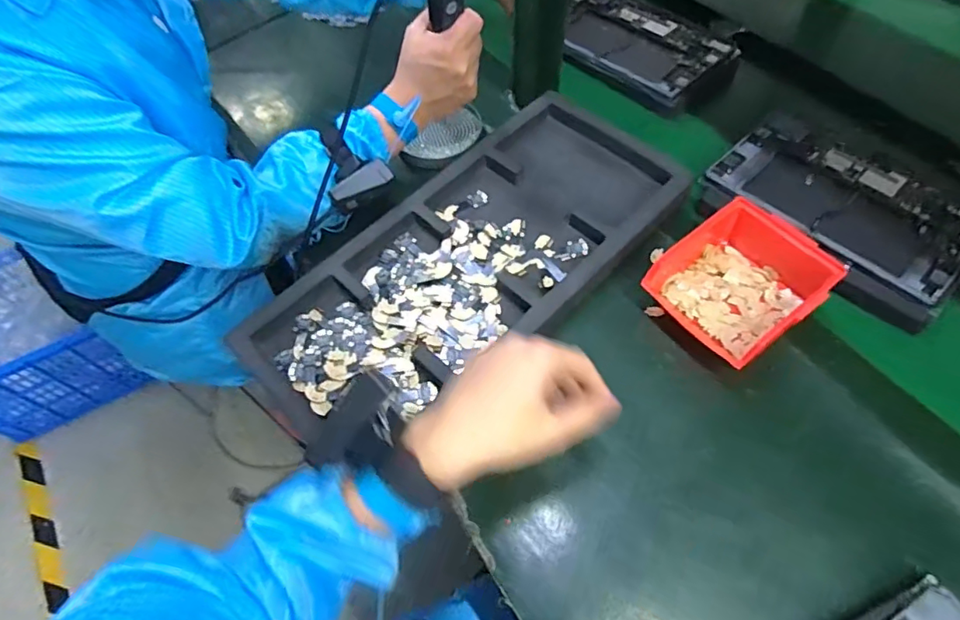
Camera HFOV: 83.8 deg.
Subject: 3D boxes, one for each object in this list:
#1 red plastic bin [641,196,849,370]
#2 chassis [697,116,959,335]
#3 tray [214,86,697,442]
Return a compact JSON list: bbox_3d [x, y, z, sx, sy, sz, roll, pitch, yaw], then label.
[{"bbox_3d":[0.249,-0.025,0.517,0.136,0.072,0.124,-33,64,-16],"label":"red plastic bin"},{"bbox_3d":[0.395,-0.117,0.588,0.259,0.020,0.192,35,66,19],"label":"chassis"},{"bbox_3d":[-0.004,-0.057,0.571,0.496,0.034,0.230,-41,67,-20],"label":"tray"}]

